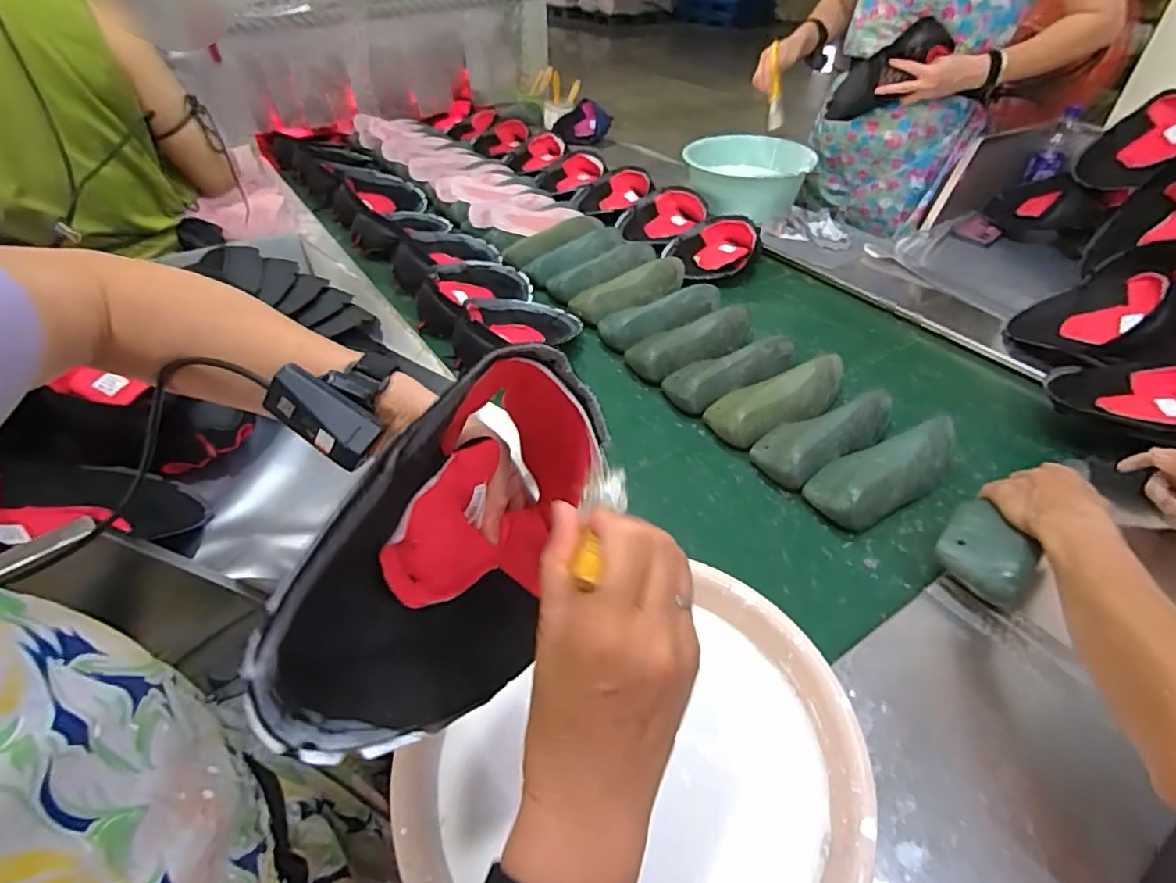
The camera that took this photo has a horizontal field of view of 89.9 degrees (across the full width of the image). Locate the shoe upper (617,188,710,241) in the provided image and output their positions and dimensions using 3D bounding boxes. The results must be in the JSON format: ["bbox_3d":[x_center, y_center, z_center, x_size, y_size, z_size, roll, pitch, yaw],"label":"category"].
[{"bbox_3d":[0.173,-0.519,1.376,0.197,0.071,0.211,5,42,5],"label":"shoe upper"}]

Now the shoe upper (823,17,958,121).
[{"bbox_3d":[0.605,-0.753,1.205,0.099,0.233,0.080,47,44,-15],"label":"shoe upper"}]

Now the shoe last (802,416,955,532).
[{"bbox_3d":[0.386,0.032,0.767,0.223,0.079,0.096,-24,47,-24],"label":"shoe last"}]

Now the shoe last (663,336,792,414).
[{"bbox_3d":[0.231,-0.121,0.936,0.234,0.063,0.097,-18,45,-20],"label":"shoe last"}]

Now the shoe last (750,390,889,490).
[{"bbox_3d":[0.330,-0.016,0.824,0.210,0.076,0.097,-23,47,-24],"label":"shoe last"}]

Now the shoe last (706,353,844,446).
[{"bbox_3d":[0.287,-0.070,0.879,0.221,0.068,0.095,-17,45,-18],"label":"shoe last"}]

